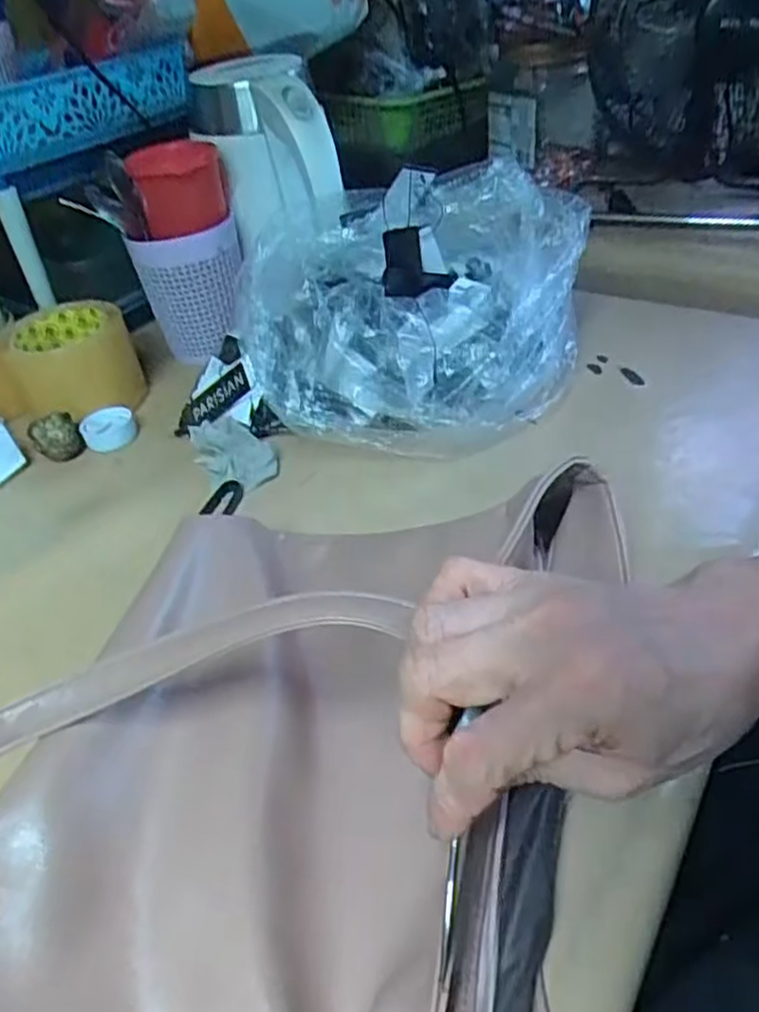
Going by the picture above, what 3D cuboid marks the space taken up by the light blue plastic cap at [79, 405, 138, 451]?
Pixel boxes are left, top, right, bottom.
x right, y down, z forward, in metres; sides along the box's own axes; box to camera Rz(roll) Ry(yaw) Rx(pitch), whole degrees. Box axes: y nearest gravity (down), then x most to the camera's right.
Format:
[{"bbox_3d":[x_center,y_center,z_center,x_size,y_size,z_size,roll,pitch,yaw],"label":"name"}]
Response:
[{"bbox_3d":[-0.217,-0.060,0.602,0.042,0.021,0.036,-18,40,-12],"label":"light blue plastic cap"}]

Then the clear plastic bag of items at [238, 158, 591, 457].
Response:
[{"bbox_3d":[0.021,-0.142,0.563,0.237,0.141,0.211,8,42,18],"label":"clear plastic bag of items"}]

